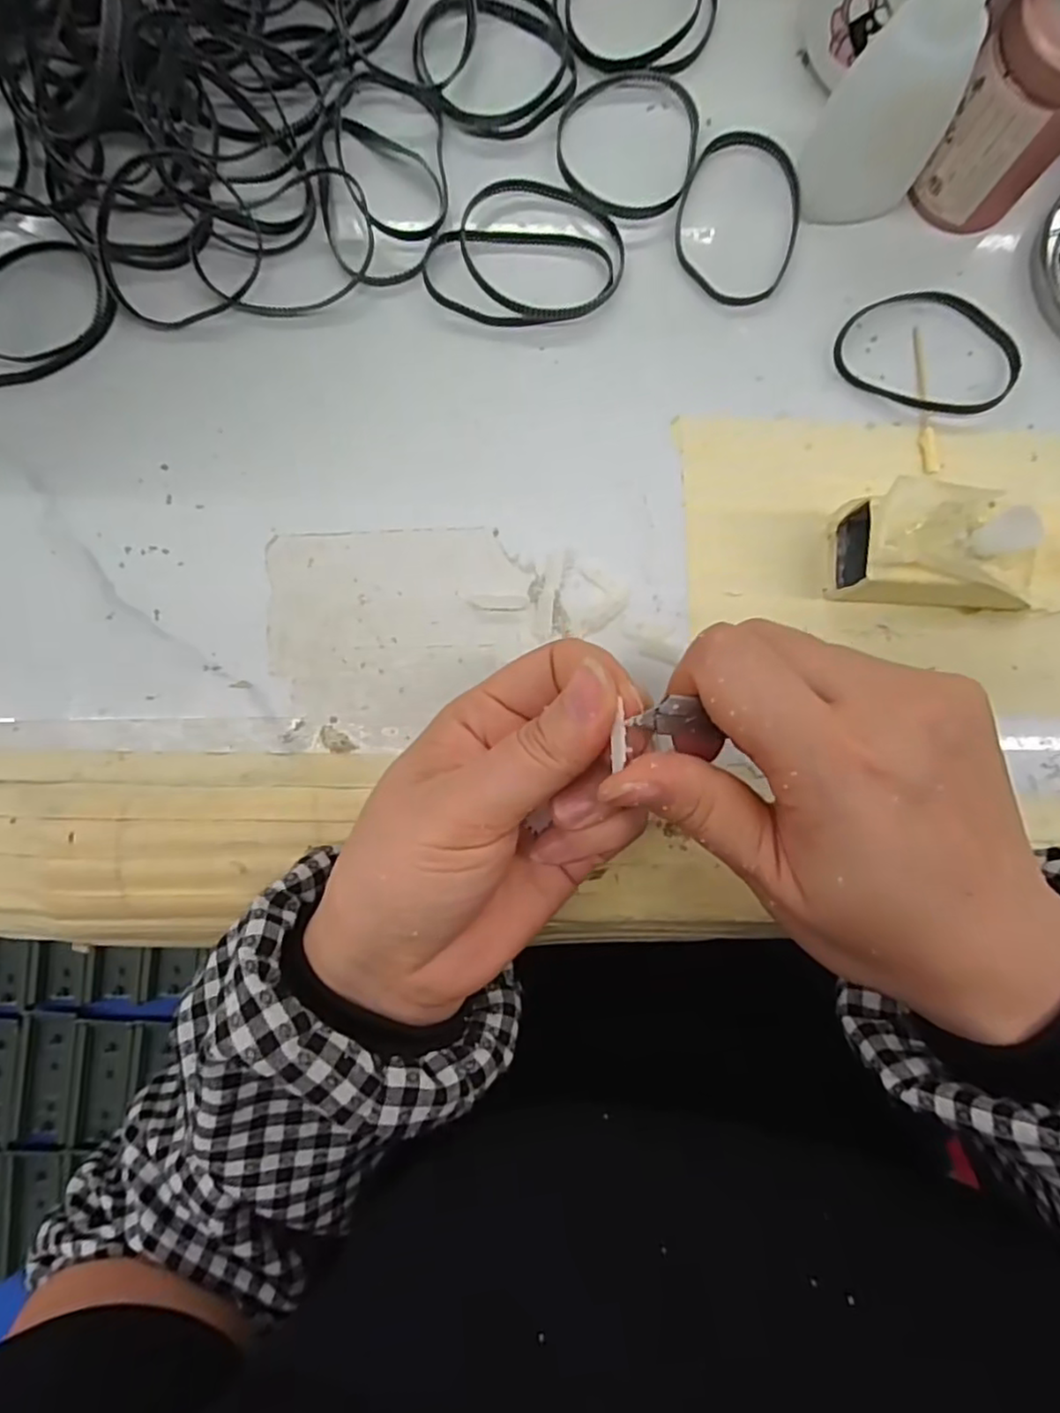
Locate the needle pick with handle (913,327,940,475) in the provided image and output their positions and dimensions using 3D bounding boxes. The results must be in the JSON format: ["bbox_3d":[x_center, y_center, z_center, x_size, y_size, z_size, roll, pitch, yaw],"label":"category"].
[{"bbox_3d":[0.155,-0.121,0.263,0.007,0.004,0.058,-5,89,-1],"label":"needle pick with handle"}]

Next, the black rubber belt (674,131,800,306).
[{"bbox_3d":[0.083,-0.194,0.264,0.049,0.004,0.069,9,89,0],"label":"black rubber belt"}]

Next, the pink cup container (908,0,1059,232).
[{"bbox_3d":[0.172,-0.211,0.235,0.044,0.065,0.038,33,89,0],"label":"pink cup container"}]

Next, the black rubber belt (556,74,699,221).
[{"bbox_3d":[0.038,-0.224,0.265,0.056,0.008,0.063,13,89,0],"label":"black rubber belt"}]

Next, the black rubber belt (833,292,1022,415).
[{"bbox_3d":[0.158,-0.140,0.263,0.072,0.005,0.047,20,89,0],"label":"black rubber belt"}]

